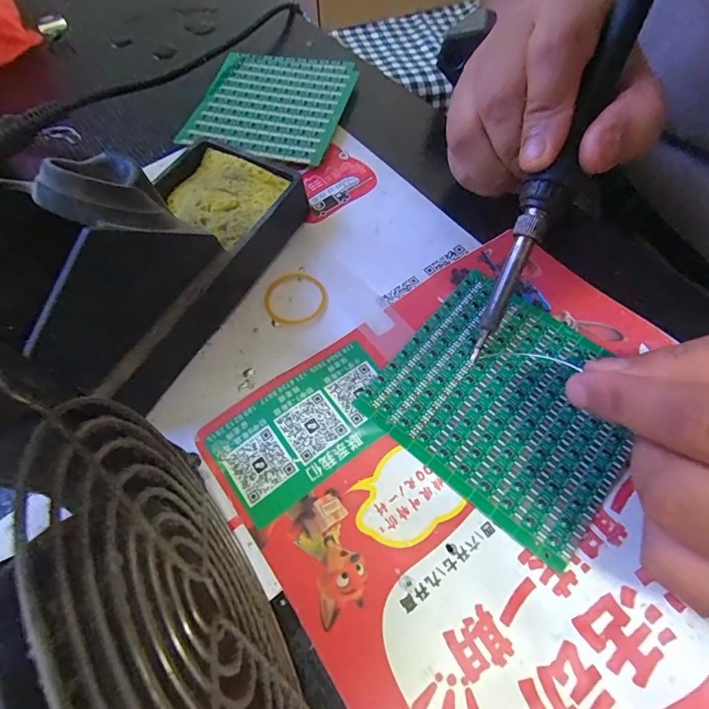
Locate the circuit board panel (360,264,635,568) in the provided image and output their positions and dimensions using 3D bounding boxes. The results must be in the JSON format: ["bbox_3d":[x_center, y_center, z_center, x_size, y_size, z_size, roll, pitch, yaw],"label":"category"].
[{"bbox_3d":[0.067,0.019,0.176,0.099,0.004,0.092,38,69,18],"label":"circuit board panel"}]

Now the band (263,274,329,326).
[{"bbox_3d":[-0.031,-0.029,0.207,0.031,0.004,0.032,-31,67,-15],"label":"band"}]

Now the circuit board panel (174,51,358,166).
[{"bbox_3d":[-0.055,-0.169,0.274,0.095,0.009,0.105,13,64,7],"label":"circuit board panel"}]

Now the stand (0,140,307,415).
[{"bbox_3d":[-0.088,-0.052,0.177,0.070,0.078,0.146,21,65,11],"label":"stand"}]

